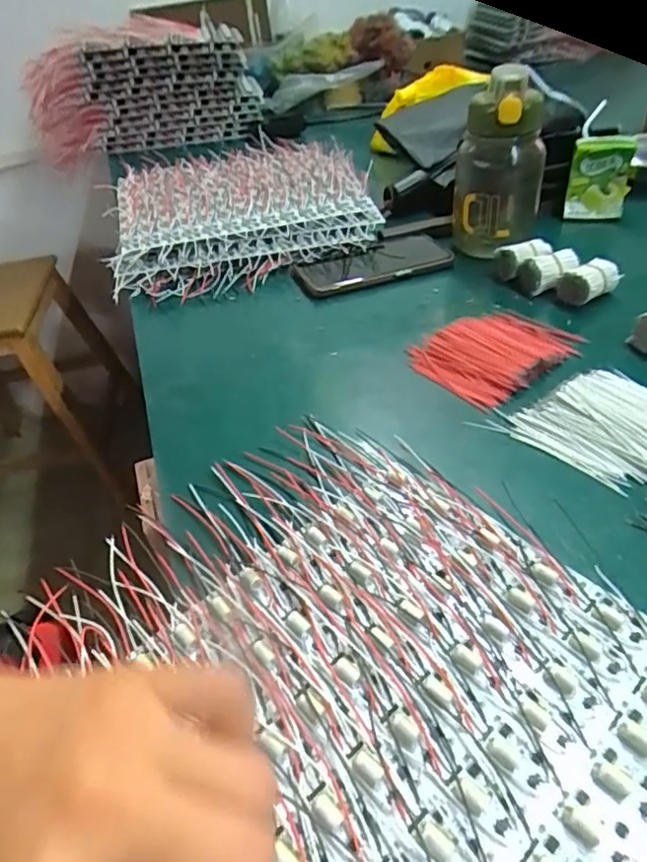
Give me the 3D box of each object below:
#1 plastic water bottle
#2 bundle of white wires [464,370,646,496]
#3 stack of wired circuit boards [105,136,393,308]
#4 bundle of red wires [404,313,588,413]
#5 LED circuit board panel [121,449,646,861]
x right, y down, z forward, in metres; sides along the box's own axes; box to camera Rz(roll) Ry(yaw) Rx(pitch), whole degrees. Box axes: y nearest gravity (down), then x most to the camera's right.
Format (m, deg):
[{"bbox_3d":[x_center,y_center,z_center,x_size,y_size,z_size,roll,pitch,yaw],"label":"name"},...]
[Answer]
[{"bbox_3d":[0.183,-0.269,0.580,0.087,0.174,0.071,2,42,13],"label":"plastic water bottle"},{"bbox_3d":[0.186,-0.008,0.385,0.102,0.017,0.102,-27,46,-24],"label":"bundle of white wires"},{"bbox_3d":[-0.101,-0.289,0.729,0.312,0.062,0.358,-11,41,-2],"label":"stack of wired circuit boards"},{"bbox_3d":[0.142,-0.069,0.466,0.129,0.016,0.092,-28,46,-25],"label":"bundle of red wires"},{"bbox_3d":[0.013,0.134,0.242,0.284,0.007,0.274,-34,49,-30],"label":"LED circuit board panel"}]

